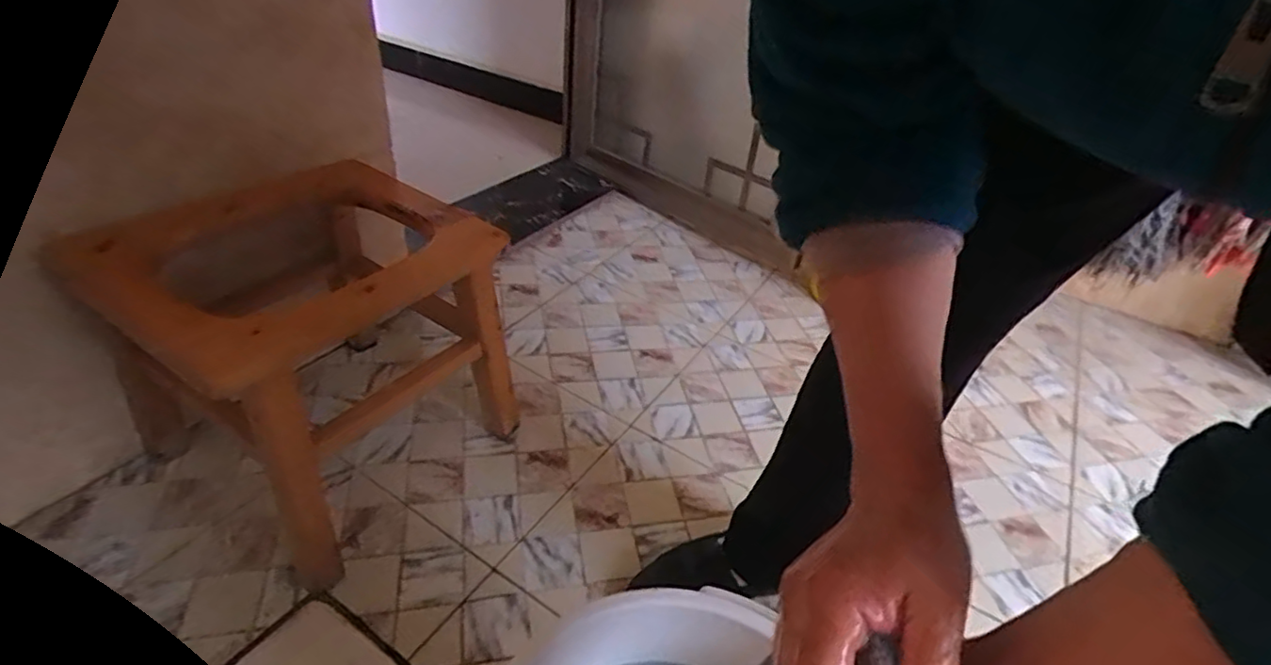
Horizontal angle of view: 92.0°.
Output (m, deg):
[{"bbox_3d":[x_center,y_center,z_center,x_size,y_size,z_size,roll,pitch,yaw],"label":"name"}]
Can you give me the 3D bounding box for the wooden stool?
[{"bbox_3d":[-0.368,-0.002,0.741,0.327,0.294,0.361,20,39,17],"label":"wooden stool"}]

